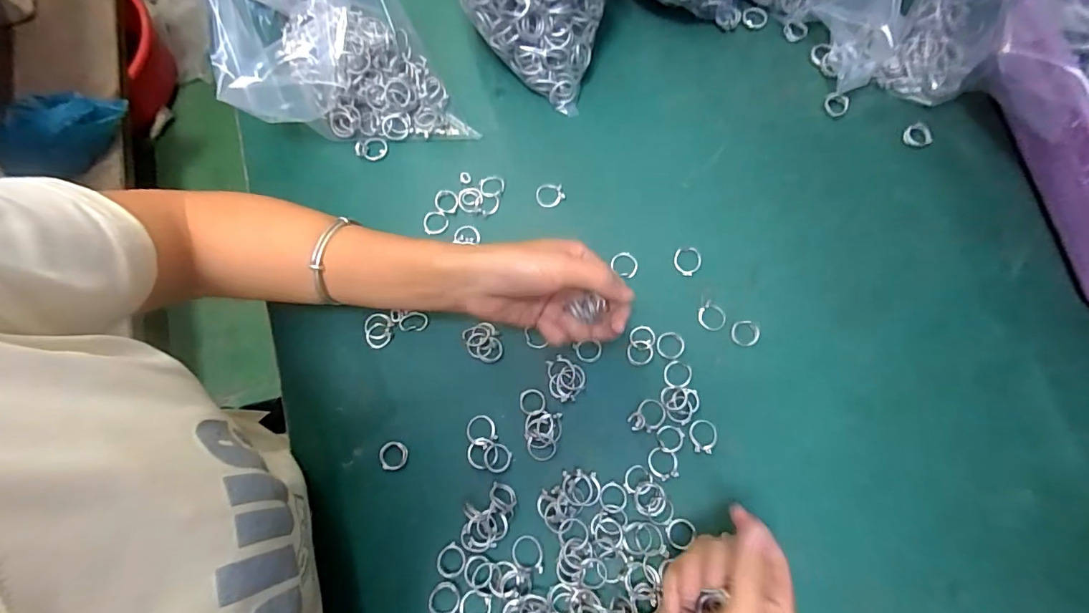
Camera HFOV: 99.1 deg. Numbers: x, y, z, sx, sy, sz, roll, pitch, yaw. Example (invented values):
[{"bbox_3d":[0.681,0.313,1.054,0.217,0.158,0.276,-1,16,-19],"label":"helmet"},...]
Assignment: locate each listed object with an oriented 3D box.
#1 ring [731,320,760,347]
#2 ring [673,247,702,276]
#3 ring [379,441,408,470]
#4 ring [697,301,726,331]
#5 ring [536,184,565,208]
[{"bbox_3d":[0.159,0.021,0.365,0.022,0.004,0.021,0,74,2],"label":"ring"},{"bbox_3d":[0.119,-0.039,0.383,0.022,0.004,0.023,0,74,2],"label":"ring"},{"bbox_3d":[-0.112,0.111,0.344,0.022,0.005,0.020,0,74,2],"label":"ring"},{"bbox_3d":[0.134,0.008,0.370,0.023,0.004,0.022,0,74,2],"label":"ring"},{"bbox_3d":[0.005,-0.097,0.404,0.026,0.004,0.021,4,75,3],"label":"ring"}]

